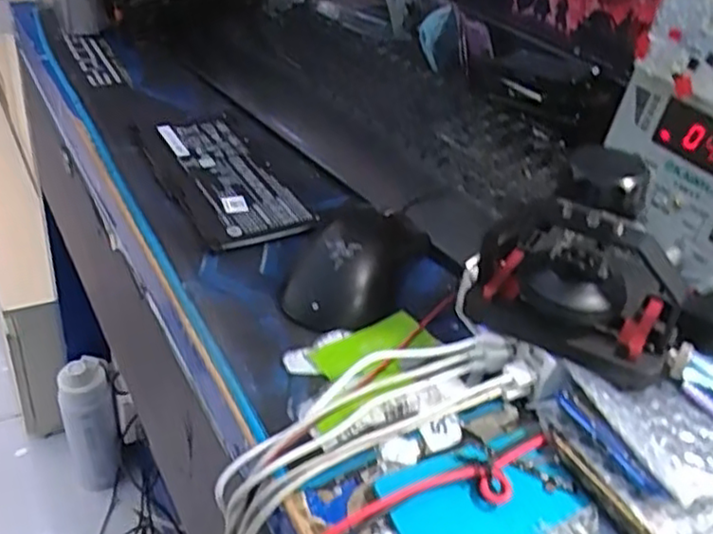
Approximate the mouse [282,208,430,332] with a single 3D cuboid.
[{"bbox_3d":[0.003,-0.006,0.459,0.059,0.038,0.120,26,40,24],"label":"mouse"}]

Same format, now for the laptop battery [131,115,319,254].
[{"bbox_3d":[-0.106,-0.074,0.549,0.086,0.007,0.181,-12,41,-28],"label":"laptop battery"}]

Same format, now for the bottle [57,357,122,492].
[{"bbox_3d":[-0.435,0.265,1.145,0.075,0.251,0.080,-10,40,-26],"label":"bottle"}]

